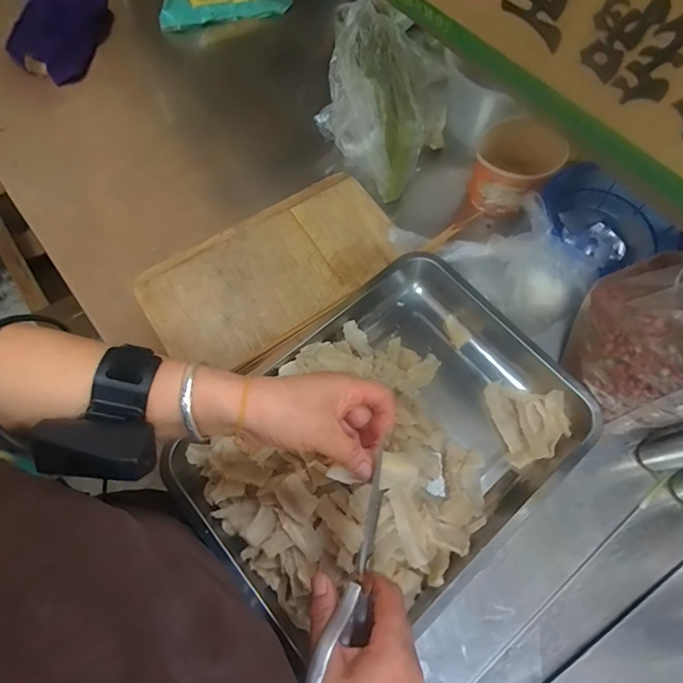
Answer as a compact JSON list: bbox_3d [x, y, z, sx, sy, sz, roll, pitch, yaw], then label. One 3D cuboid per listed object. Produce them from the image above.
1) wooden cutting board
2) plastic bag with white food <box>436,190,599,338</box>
[{"bbox_3d":[-0.080,-0.090,0.576,0.327,0.024,0.195,-32,71,-13],"label":"wooden cutting board"},{"bbox_3d":[0.219,-0.088,0.559,0.121,0.079,0.145,-24,71,-9],"label":"plastic bag with white food"}]

